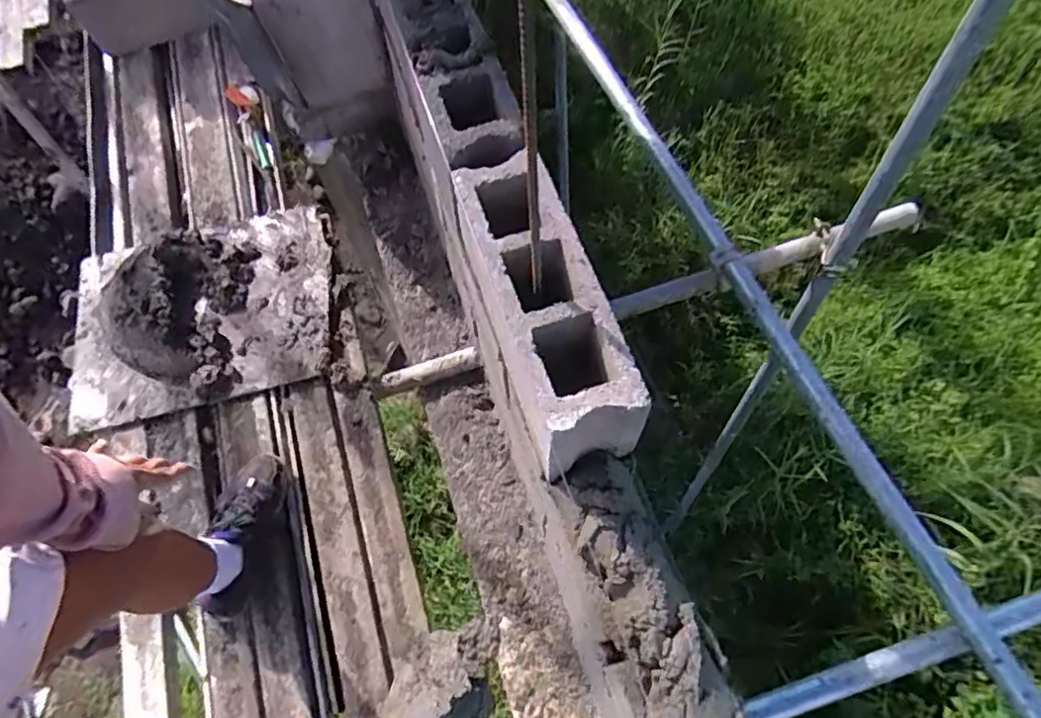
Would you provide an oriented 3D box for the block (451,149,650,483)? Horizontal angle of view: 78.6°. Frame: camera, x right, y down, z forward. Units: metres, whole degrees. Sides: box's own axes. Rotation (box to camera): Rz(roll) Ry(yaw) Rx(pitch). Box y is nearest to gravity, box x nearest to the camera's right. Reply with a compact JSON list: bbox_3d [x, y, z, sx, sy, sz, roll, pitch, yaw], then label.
[{"bbox_3d":[0.029,-0.066,0.829,0.122,0.160,0.401,-17,63,-7],"label":"block"}]

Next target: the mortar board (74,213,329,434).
[{"bbox_3d":[-0.702,-0.112,1.369,0.551,0.104,0.468,-9,63,-3],"label":"mortar board"}]

